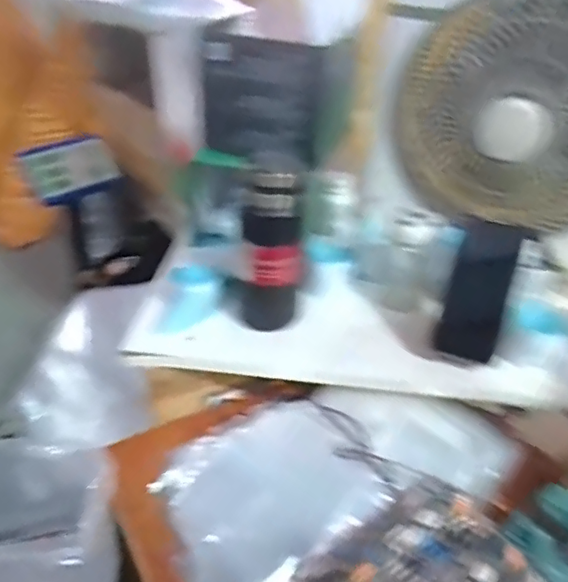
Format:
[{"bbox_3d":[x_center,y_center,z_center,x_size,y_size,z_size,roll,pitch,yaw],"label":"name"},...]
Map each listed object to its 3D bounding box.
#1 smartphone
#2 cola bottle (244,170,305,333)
[{"bbox_3d":[0.230,0.000,0.652,0.066,0.159,0.006,17,3,6],"label":"smartphone"},{"bbox_3d":[-0.014,-0.047,0.686,0.077,0.223,0.077,3,36,-1],"label":"cola bottle"}]

